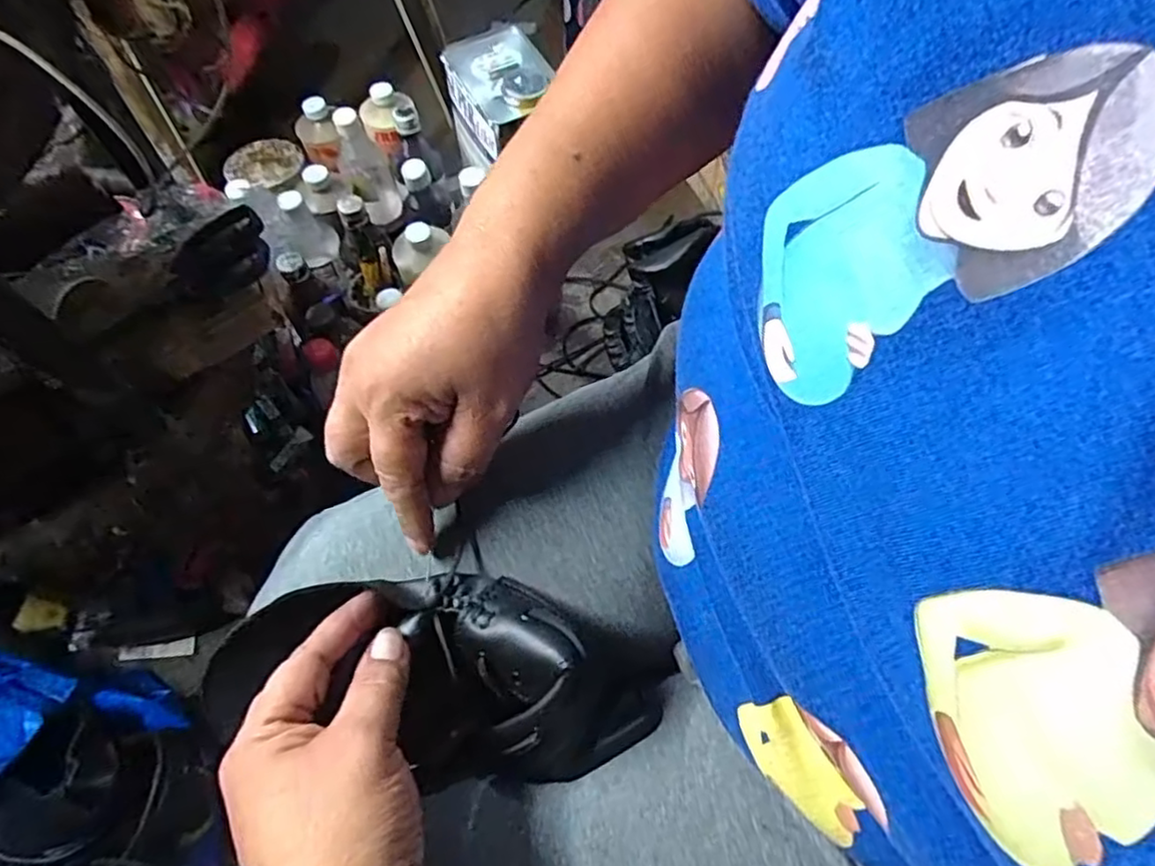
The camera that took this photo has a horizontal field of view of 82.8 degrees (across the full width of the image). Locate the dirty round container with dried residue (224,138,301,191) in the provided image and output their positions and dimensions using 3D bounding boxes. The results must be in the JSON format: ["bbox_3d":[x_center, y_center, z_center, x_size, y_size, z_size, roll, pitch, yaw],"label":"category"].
[{"bbox_3d":[-0.437,-0.374,0.915,0.104,0.018,0.104,-26,67,-13],"label":"dirty round container with dried residue"}]

